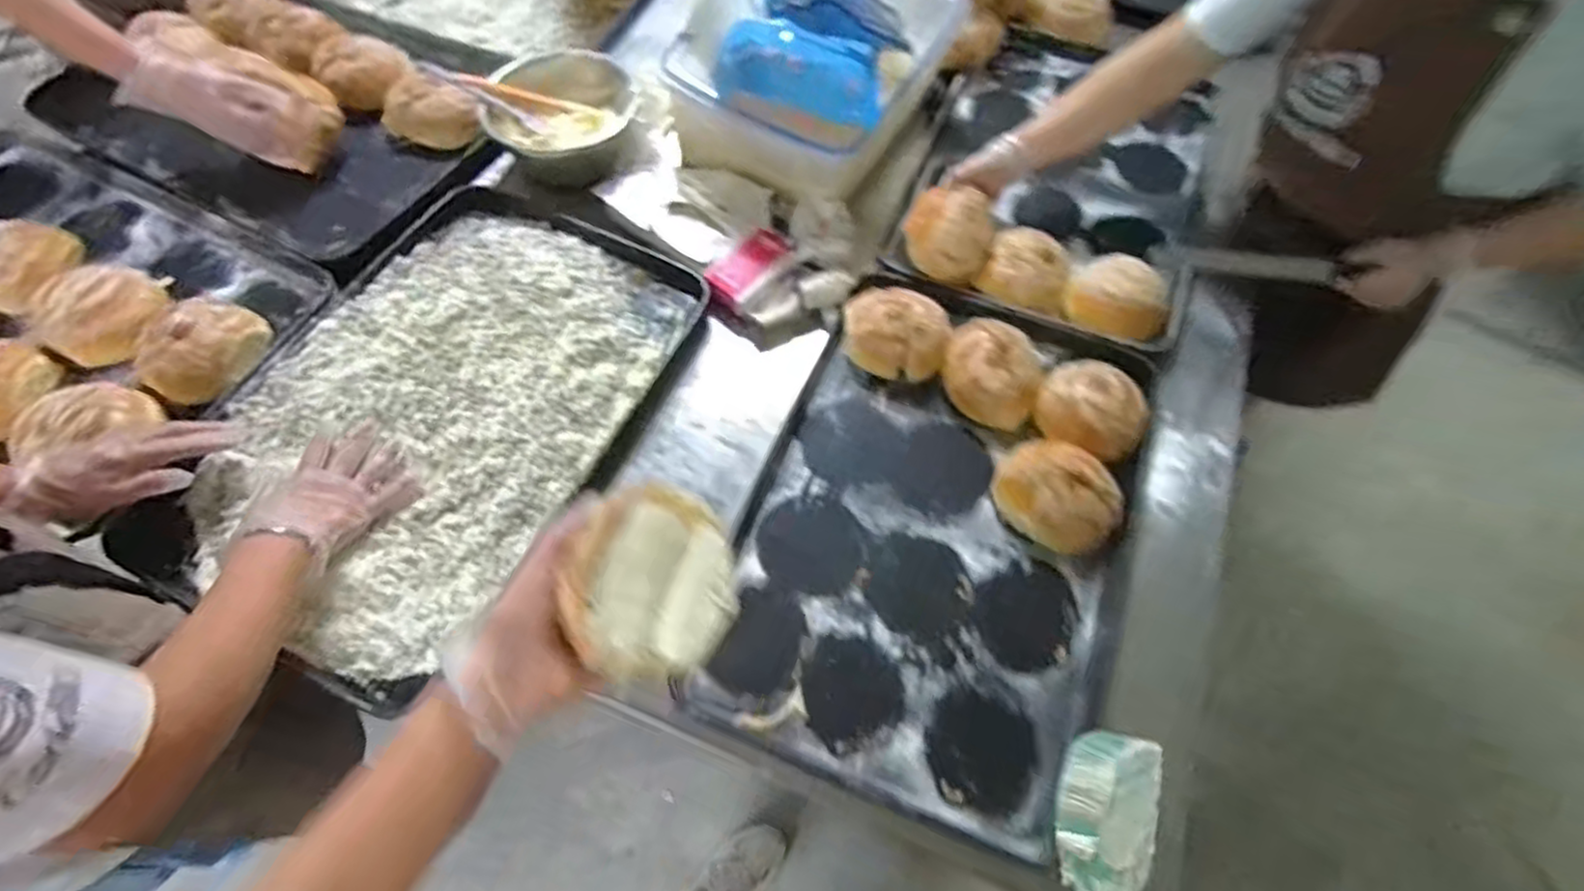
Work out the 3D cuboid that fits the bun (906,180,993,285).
[{"bbox_3d":[0.201,-0.271,0.900,0.109,0.066,0.124,16,63,7],"label":"bun"}]

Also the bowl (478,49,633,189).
[{"bbox_3d":[-0.321,-0.459,0.995,0.196,0.072,0.194,1,62,-1],"label":"bowl"}]

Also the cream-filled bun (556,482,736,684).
[{"bbox_3d":[-0.109,0.092,0.494,0.113,0.065,0.123,11,68,-38],"label":"cream-filled bun"}]

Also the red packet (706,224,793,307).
[{"bbox_3d":[-0.055,-0.233,0.915,0.058,0.024,0.106,37,70,13],"label":"red packet"}]

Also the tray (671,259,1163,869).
[{"bbox_3d":[0.165,0.073,0.773,0.385,0.080,0.578,20,64,9],"label":"tray"}]

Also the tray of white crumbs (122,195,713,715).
[{"bbox_3d":[-0.387,-0.052,0.806,0.410,0.044,0.592,24,64,10],"label":"tray of white crumbs"}]

